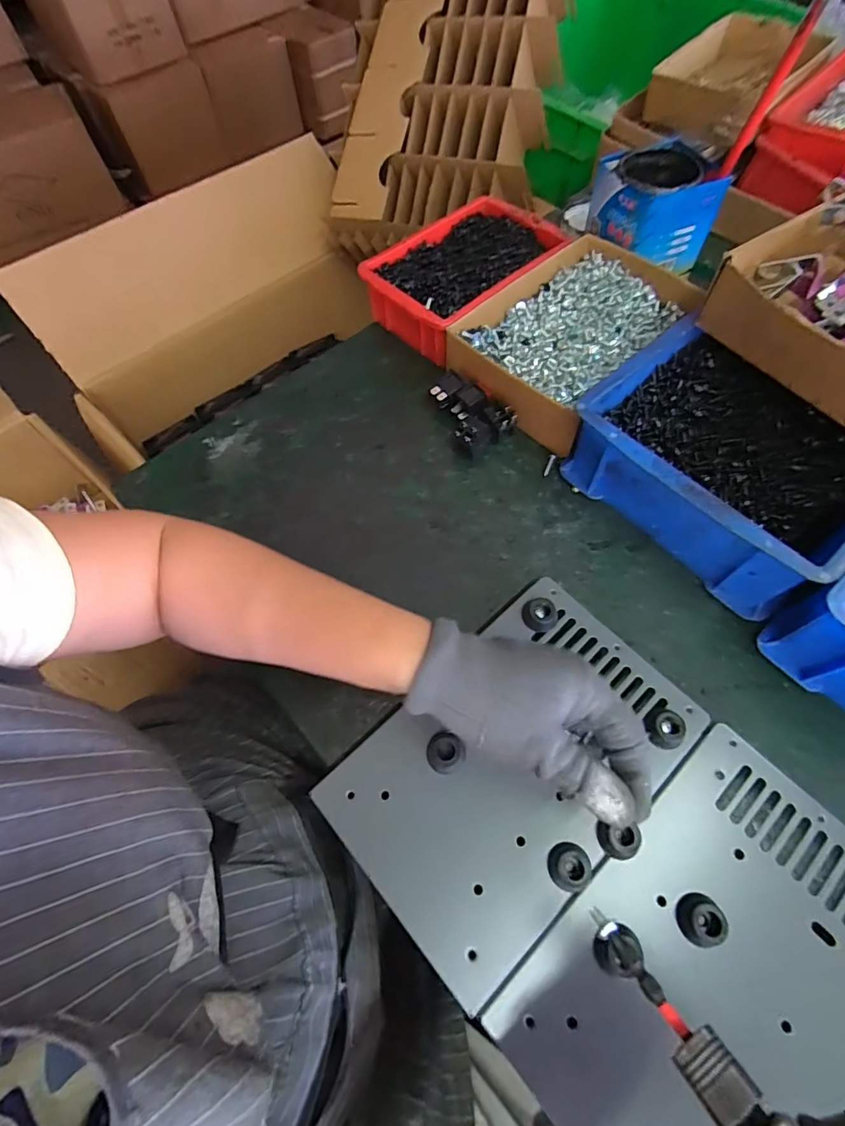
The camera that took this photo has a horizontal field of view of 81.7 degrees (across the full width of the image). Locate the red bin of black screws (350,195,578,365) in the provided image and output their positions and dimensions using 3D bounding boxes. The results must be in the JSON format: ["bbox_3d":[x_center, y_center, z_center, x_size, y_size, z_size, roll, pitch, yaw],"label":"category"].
[{"bbox_3d":[0.043,-0.302,0.529,0.207,0.066,0.130,-40,67,-17],"label":"red bin of black screws"}]

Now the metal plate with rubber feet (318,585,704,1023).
[{"bbox_3d":[0.061,0.125,0.318,0.228,0.018,0.151,-39,65,-17],"label":"metal plate with rubber feet"}]

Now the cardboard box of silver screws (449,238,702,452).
[{"bbox_3d":[0.149,-0.217,0.480,0.236,0.063,0.155,-41,68,-18],"label":"cardboard box of silver screws"}]

